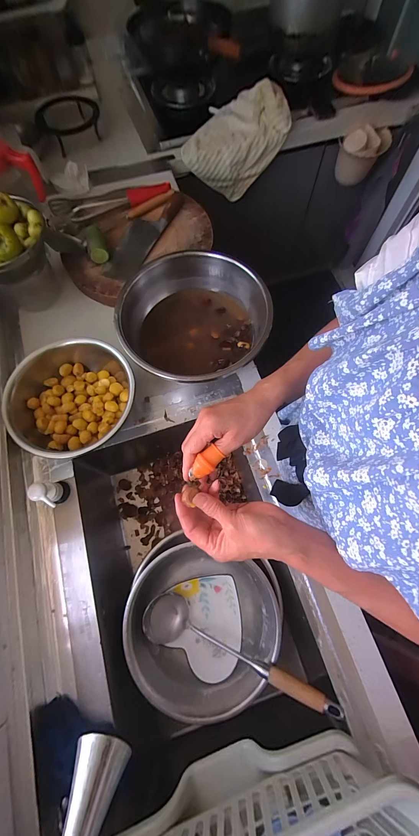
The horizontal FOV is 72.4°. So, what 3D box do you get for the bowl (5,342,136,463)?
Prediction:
[{"bbox_3d":[-0.281,-0.041,0.581,0.256,0.100,0.236,0,70,1],"label":"bowl"}]

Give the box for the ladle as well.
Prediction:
[{"bbox_3d":[0.046,0.423,0.524,0.352,0.073,0.084,10,70,22],"label":"ladle"}]

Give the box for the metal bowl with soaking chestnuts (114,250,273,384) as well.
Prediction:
[{"bbox_3d":[-0.036,-0.202,0.612,0.289,0.103,0.297,41,76,15],"label":"metal bowl with soaking chestnuts"}]

